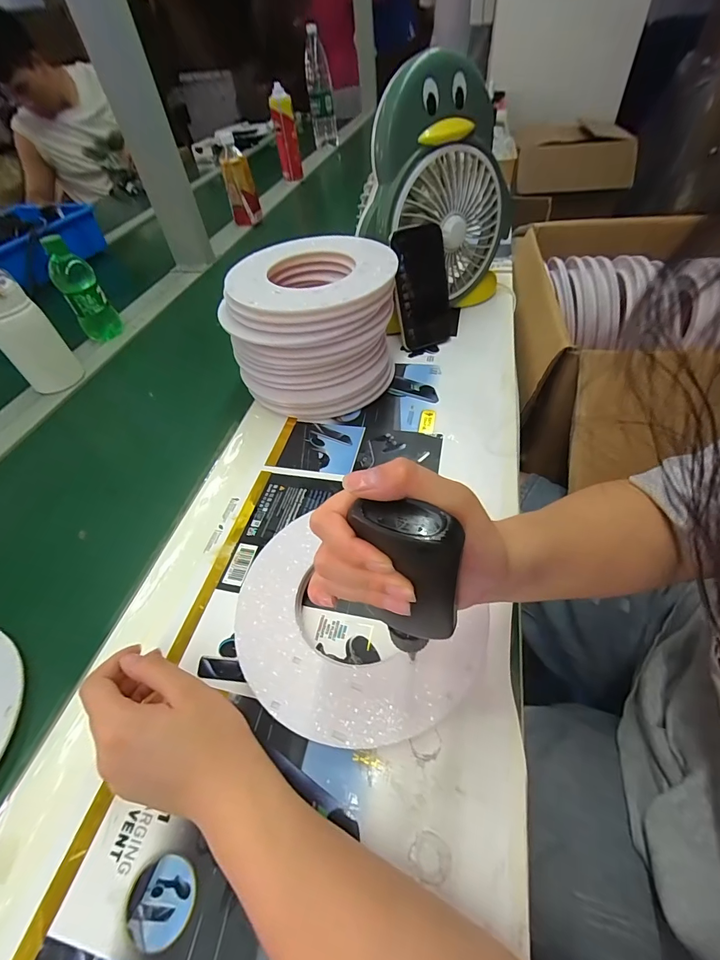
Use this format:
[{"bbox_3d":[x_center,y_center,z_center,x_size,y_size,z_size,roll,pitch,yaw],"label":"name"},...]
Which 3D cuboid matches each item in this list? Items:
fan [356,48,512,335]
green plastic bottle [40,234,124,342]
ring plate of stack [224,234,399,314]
[{"bbox_3d":[0.109,-0.372,0.552,0.247,0.286,0.109,-25,51,-15],"label":"fan"},{"bbox_3d":[-0.455,-0.306,0.658,0.062,0.151,0.049,-32,53,-20],"label":"green plastic bottle"},{"bbox_3d":[-0.055,-0.234,0.444,0.186,0.014,0.173,-3,48,4],"label":"ring plate of stack"}]

